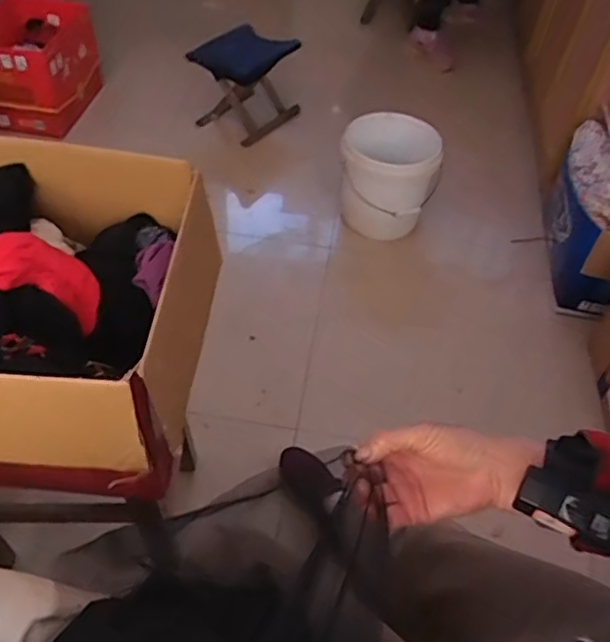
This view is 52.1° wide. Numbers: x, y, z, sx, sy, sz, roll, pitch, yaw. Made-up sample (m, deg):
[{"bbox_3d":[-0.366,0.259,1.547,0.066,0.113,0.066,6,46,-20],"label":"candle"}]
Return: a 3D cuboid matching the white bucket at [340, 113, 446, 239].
[{"bbox_3d":[0.227,-0.392,1.697,0.248,0.296,0.248,2,48,-3],"label":"white bucket"}]

